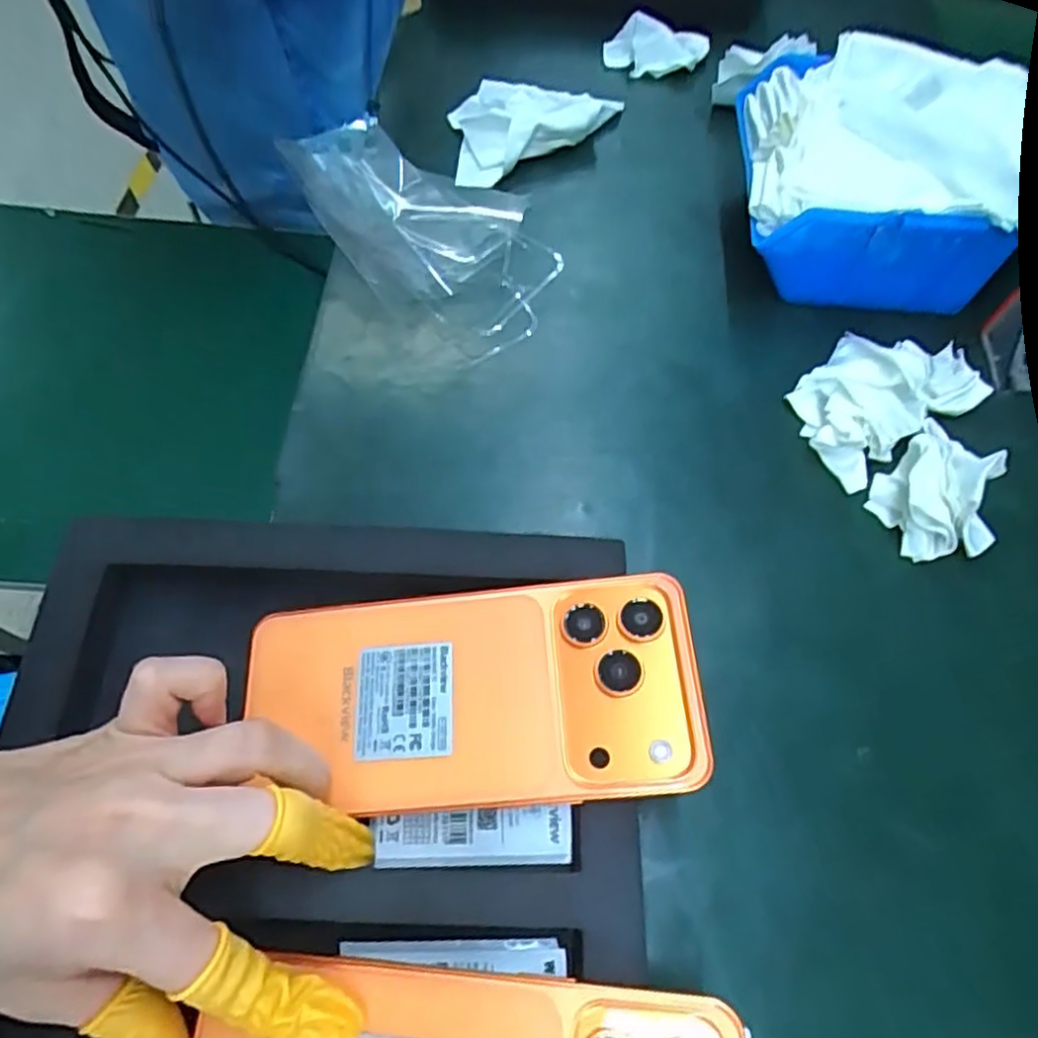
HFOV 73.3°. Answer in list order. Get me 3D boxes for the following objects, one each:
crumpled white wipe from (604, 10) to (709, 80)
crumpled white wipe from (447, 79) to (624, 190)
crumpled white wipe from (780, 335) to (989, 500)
[{"bbox_3d":[0.093,-0.308,0.457,0.067,0.030,0.025,-9,64,-7],"label":"crumpled white wipe"},{"bbox_3d":[0.004,-0.250,0.431,0.108,0.031,0.070,-29,70,-17],"label":"crumpled white wipe"},{"bbox_3d":[0.173,-0.060,0.336,0.084,0.028,0.059,-31,71,-18],"label":"crumpled white wipe"}]

